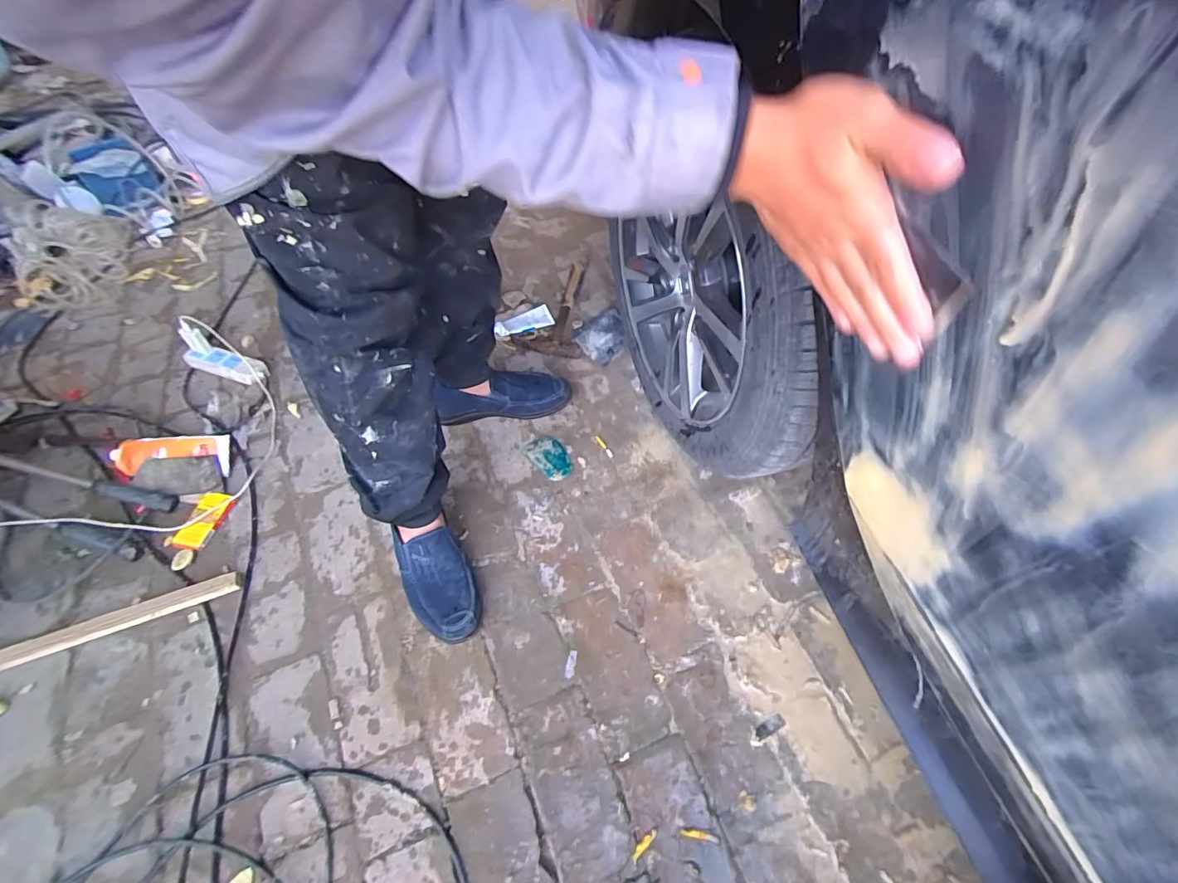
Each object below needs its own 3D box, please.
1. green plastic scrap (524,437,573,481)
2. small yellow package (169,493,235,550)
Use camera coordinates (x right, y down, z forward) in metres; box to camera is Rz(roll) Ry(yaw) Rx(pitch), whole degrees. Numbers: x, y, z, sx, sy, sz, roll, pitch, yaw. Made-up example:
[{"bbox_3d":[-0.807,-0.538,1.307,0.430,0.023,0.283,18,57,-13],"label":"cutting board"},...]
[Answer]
[{"bbox_3d":[-0.075,0.030,0.992,0.066,0.012,0.104,-35,62,-17],"label":"green plastic scrap"},{"bbox_3d":[-0.685,0.136,0.899,0.060,0.016,0.110,4,54,1],"label":"small yellow package"}]

